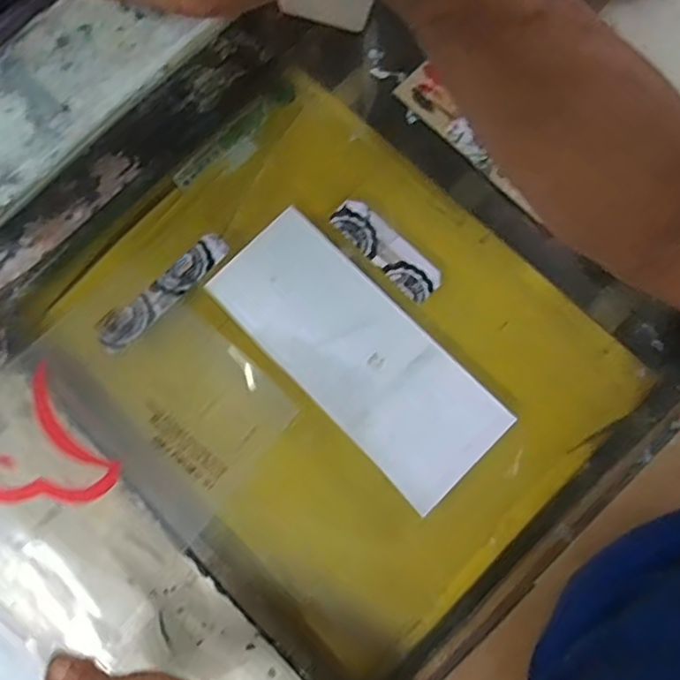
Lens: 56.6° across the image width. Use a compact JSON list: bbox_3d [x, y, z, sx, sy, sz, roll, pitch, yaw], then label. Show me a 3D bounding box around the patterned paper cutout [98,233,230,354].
[{"bbox_3d":[-0.170,-0.046,0.612,0.034,0.005,0.149,43,83,14],"label":"patterned paper cutout"}]

